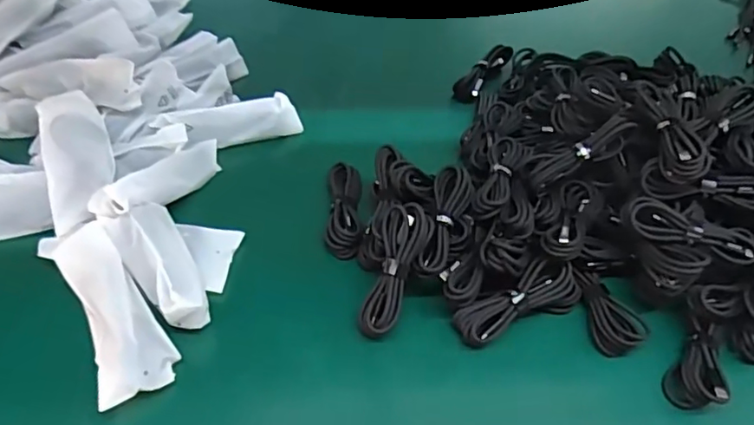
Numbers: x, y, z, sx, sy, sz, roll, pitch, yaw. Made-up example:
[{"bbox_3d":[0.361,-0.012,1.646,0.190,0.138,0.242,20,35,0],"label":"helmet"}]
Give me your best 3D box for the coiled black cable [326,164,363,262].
[{"bbox_3d":[-0.031,-0.004,0.532,0.032,0.020,0.106,3,48,-3],"label":"coiled black cable"}]

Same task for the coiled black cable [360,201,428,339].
[{"bbox_3d":[0.013,0.047,0.456,0.036,0.019,0.110,15,79,7],"label":"coiled black cable"}]

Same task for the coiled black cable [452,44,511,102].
[{"bbox_3d":[0.138,-0.179,0.702,0.030,0.022,0.103,35,68,22],"label":"coiled black cable"}]

